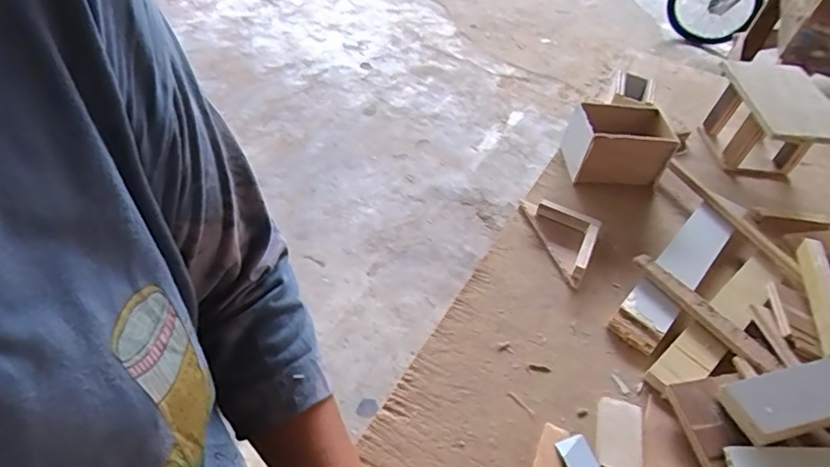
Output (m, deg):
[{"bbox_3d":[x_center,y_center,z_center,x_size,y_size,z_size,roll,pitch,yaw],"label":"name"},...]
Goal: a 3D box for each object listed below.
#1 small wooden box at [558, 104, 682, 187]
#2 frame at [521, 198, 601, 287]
[{"bbox_3d":[0.258,-0.114,0.675,0.112,0.078,0.088,0,45,-6],"label":"small wooden box"},{"bbox_3d":[0.174,0.001,0.585,0.062,0.024,0.123,-10,47,-16],"label":"frame"}]

